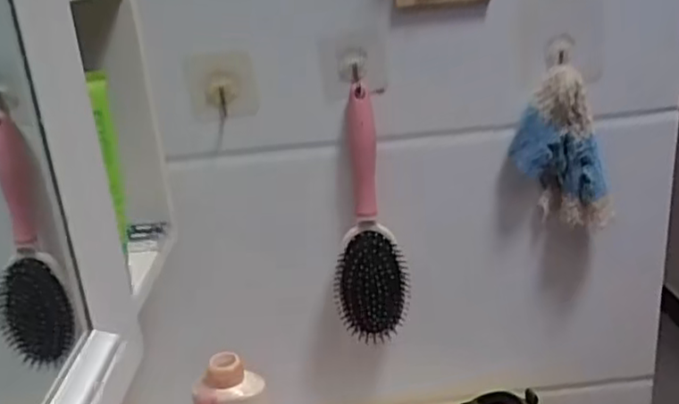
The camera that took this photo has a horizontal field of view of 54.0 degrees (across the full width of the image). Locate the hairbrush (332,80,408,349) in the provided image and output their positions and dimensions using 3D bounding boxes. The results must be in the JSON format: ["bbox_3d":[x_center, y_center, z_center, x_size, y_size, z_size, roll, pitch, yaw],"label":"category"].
[{"bbox_3d":[0.025,0.017,0.608,0.066,0.228,0.049,-5,21,-1],"label":"hairbrush"}]

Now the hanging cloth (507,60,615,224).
[{"bbox_3d":[0.203,-0.047,0.606,0.085,0.138,0.027,1,21,14],"label":"hanging cloth"}]

